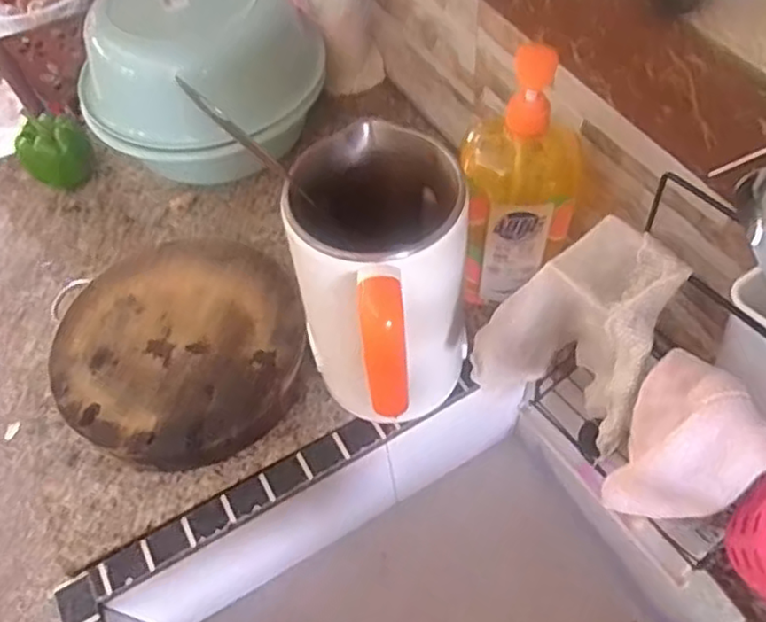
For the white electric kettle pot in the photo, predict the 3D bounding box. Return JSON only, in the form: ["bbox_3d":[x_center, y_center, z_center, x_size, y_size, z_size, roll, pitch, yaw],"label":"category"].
[{"bbox_3d":[0.003,0.005,0.578,0.129,0.268,0.188,-11,57,-4],"label":"white electric kettle pot"}]

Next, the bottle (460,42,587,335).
[{"bbox_3d":[0.135,-0.108,0.615,0.113,0.274,0.089,-6,57,0],"label":"bottle"}]

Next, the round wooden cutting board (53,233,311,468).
[{"bbox_3d":[-0.212,0.038,0.703,0.250,0.048,0.256,-2,57,2],"label":"round wooden cutting board"}]

